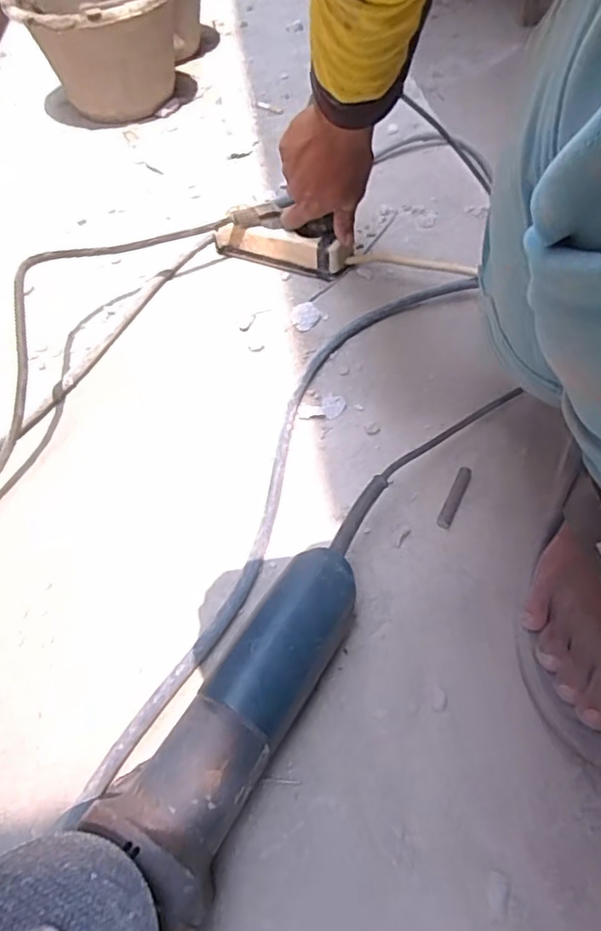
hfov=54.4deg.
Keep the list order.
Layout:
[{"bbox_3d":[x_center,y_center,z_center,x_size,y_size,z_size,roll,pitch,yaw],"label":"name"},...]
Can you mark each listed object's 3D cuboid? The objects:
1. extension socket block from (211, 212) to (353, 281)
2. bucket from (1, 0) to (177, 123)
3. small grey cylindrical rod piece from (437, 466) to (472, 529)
[{"bbox_3d":[-0.023,-0.234,0.624,0.150,0.048,0.027,13,56,15],"label":"extension socket block"},{"bbox_3d":[-0.275,-0.604,0.833,0.216,0.174,0.212,-2,54,2],"label":"bucket"},{"bbox_3d":[0.120,0.025,0.456,0.010,0.007,0.058,22,58,18],"label":"small grey cylindrical rod piece"}]

